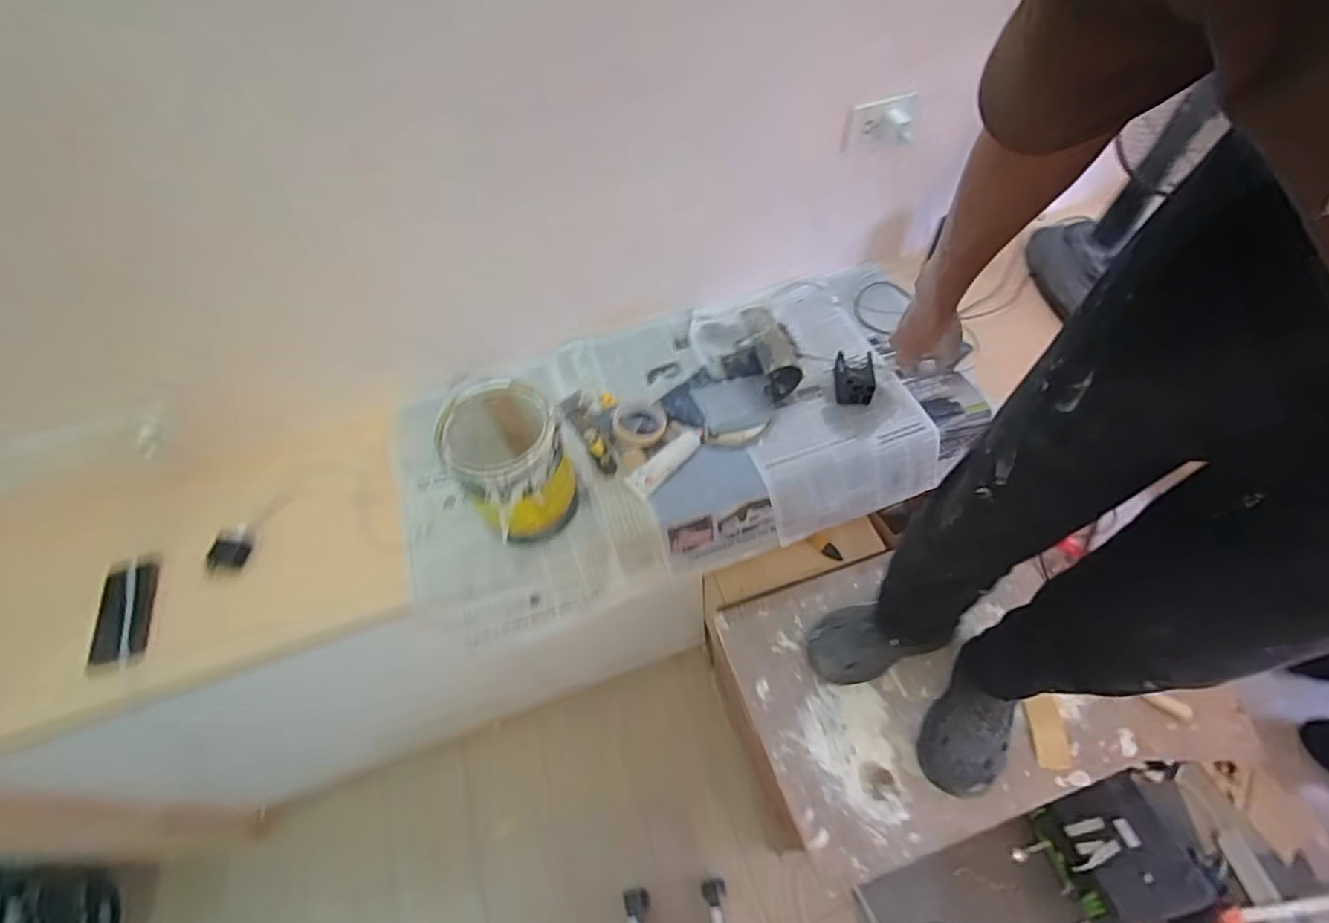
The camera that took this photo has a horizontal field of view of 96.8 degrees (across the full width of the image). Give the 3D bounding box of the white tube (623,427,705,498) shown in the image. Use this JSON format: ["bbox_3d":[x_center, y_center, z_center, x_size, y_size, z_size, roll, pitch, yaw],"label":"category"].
[{"bbox_3d":[0.006,-0.003,0.984,0.045,0.015,0.158,38,66,25],"label":"white tube"}]

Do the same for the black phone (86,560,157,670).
[{"bbox_3d":[-0.825,0.231,0.900,0.071,0.008,0.154,-6,66,-18],"label":"black phone"}]

